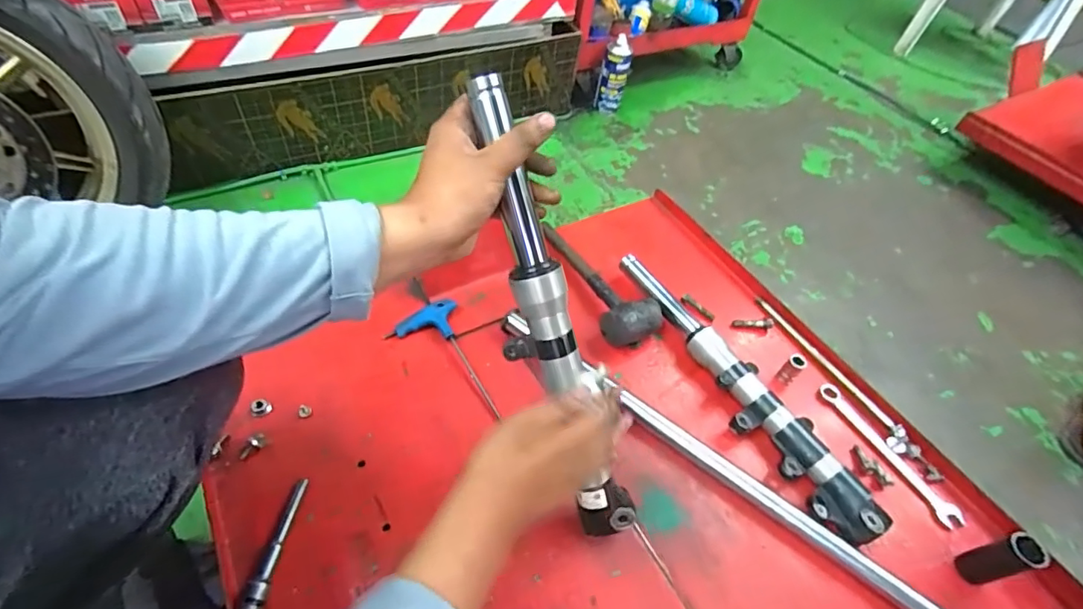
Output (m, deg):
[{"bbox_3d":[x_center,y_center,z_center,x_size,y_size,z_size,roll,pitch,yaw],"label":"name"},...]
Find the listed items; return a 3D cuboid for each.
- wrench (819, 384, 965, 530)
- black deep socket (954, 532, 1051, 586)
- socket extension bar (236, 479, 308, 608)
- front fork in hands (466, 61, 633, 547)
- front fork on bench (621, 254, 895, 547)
[{"bbox_3d":[0.414,0.175,0.628,0.025,0.010,0.193,-20,56,-21],"label":"wrench"},{"bbox_3d":[0.458,0.256,0.522,0.036,0.077,0.030,-9,53,-13],"label":"black deep socket"},{"bbox_3d":[-0.250,0.224,0.491,0.022,0.014,0.119,7,51,-1],"label":"socket extension bar"},{"bbox_3d":[0.006,0.025,0.454,0.058,0.415,0.052,-24,20,-23],"label":"front fork in hands"},{"bbox_3d":[0.228,0.093,0.647,0.075,0.042,0.434,-24,58,-23],"label":"front fork on bench"}]

